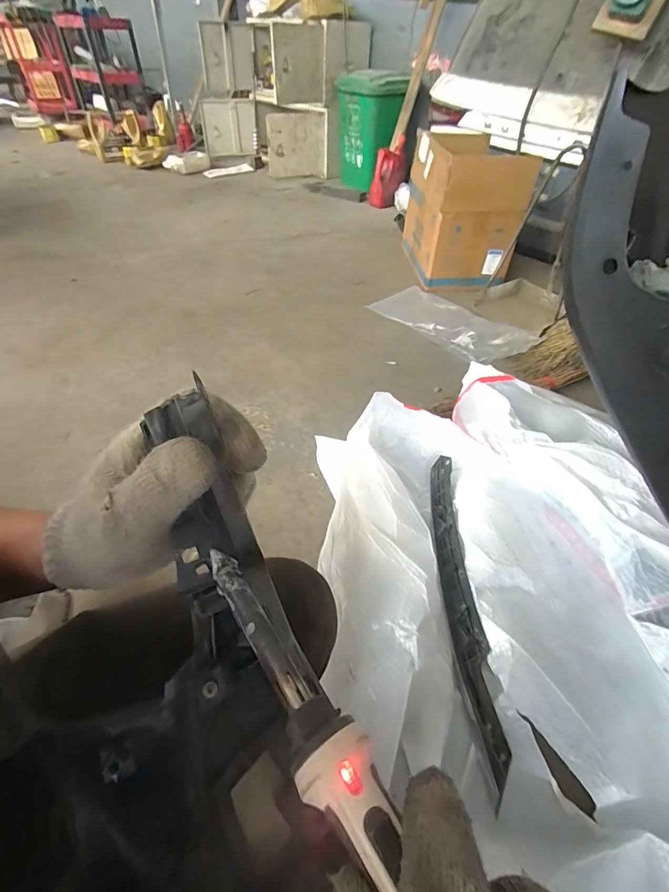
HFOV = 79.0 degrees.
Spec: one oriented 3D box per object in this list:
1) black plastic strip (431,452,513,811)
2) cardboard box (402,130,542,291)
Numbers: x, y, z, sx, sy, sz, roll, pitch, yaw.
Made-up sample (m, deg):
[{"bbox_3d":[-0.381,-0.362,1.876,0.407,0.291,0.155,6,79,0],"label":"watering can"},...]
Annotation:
[{"bbox_3d":[0.231,0.250,0.762,0.060,0.043,0.575,3,45,-1],"label":"black plastic strip"},{"bbox_3d":[0.506,-0.967,1.655,0.319,0.445,0.546,-1,45,-5],"label":"cardboard box"}]

